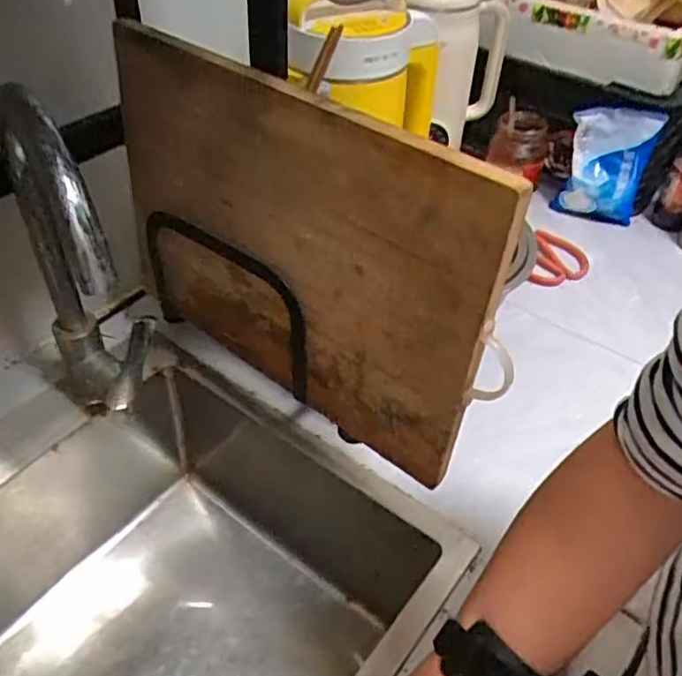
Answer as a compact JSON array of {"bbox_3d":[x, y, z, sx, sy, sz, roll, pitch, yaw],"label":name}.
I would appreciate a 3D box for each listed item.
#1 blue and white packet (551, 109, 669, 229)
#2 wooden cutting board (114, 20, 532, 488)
[{"bbox_3d":[0.370,-0.240,0.910,0.109,0.150,0.029,11,21,3],"label":"blue and white packet"},{"bbox_3d":[-0.053,-0.063,0.525,0.362,0.275,0.024,30,46,26],"label":"wooden cutting board"}]

